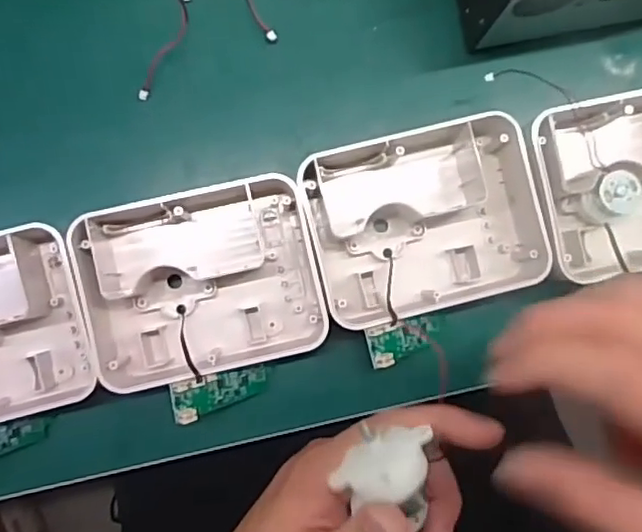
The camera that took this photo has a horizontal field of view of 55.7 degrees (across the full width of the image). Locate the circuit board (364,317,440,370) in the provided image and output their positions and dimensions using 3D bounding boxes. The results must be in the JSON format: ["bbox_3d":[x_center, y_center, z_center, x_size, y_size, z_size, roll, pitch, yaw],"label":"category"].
[{"bbox_3d":[0.049,0.041,0.342,0.055,0.009,0.021,-11,88,-43],"label":"circuit board"}]

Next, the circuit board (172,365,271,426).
[{"bbox_3d":[-0.054,0.070,0.343,0.063,0.008,0.022,-8,87,-45],"label":"circuit board"}]

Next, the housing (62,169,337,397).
[{"bbox_3d":[-0.067,0.009,0.345,0.129,0.039,0.104,-9,85,-4],"label":"housing"}]

